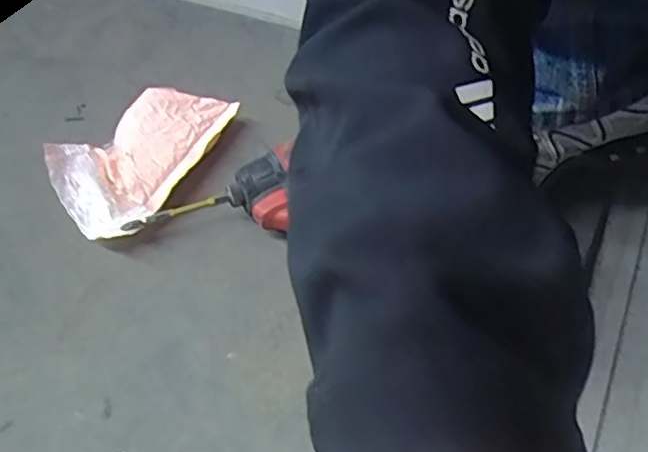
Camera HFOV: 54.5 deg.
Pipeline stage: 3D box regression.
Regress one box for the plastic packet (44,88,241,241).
[{"bbox_3d":[-0.168,-0.068,0.557,0.109,0.027,0.179,14,50,13],"label":"plastic packet"}]

